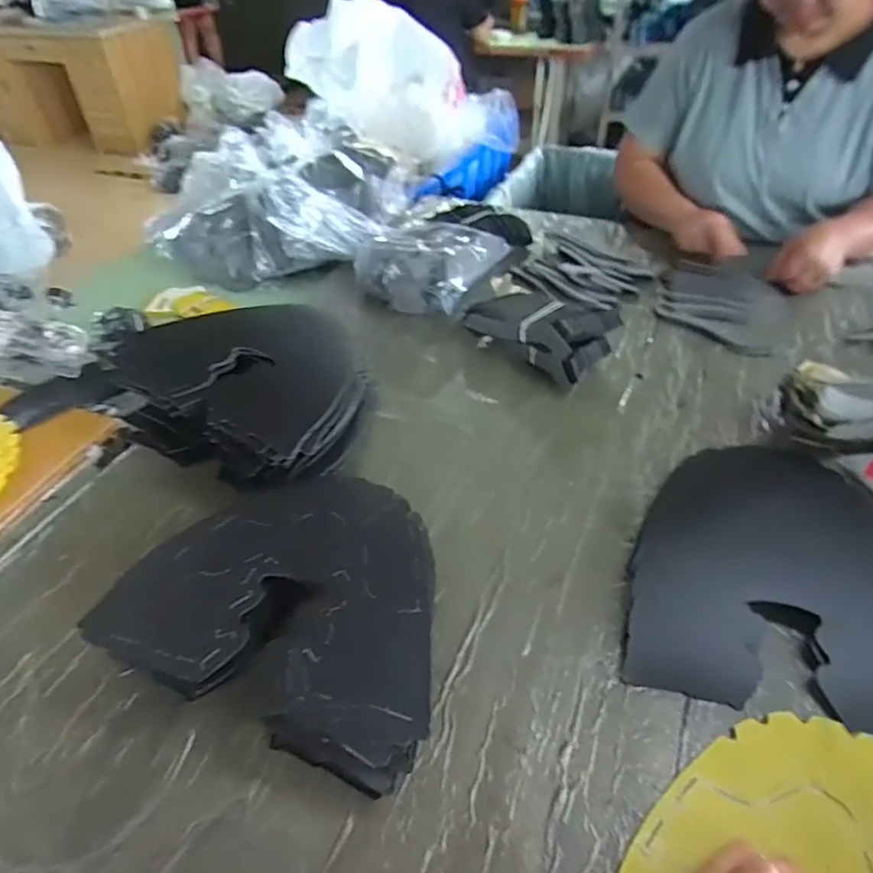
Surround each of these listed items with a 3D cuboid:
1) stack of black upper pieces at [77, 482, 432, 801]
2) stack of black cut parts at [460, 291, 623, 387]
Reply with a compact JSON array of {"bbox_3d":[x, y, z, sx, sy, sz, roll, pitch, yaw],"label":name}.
[{"bbox_3d":[-0.106,0.138,0.509,0.267,0.080,0.220,15,45,18],"label":"stack of black upper pieces"},{"bbox_3d":[0.134,-0.147,0.828,0.196,0.084,0.099,31,50,30],"label":"stack of black cut parts"}]

